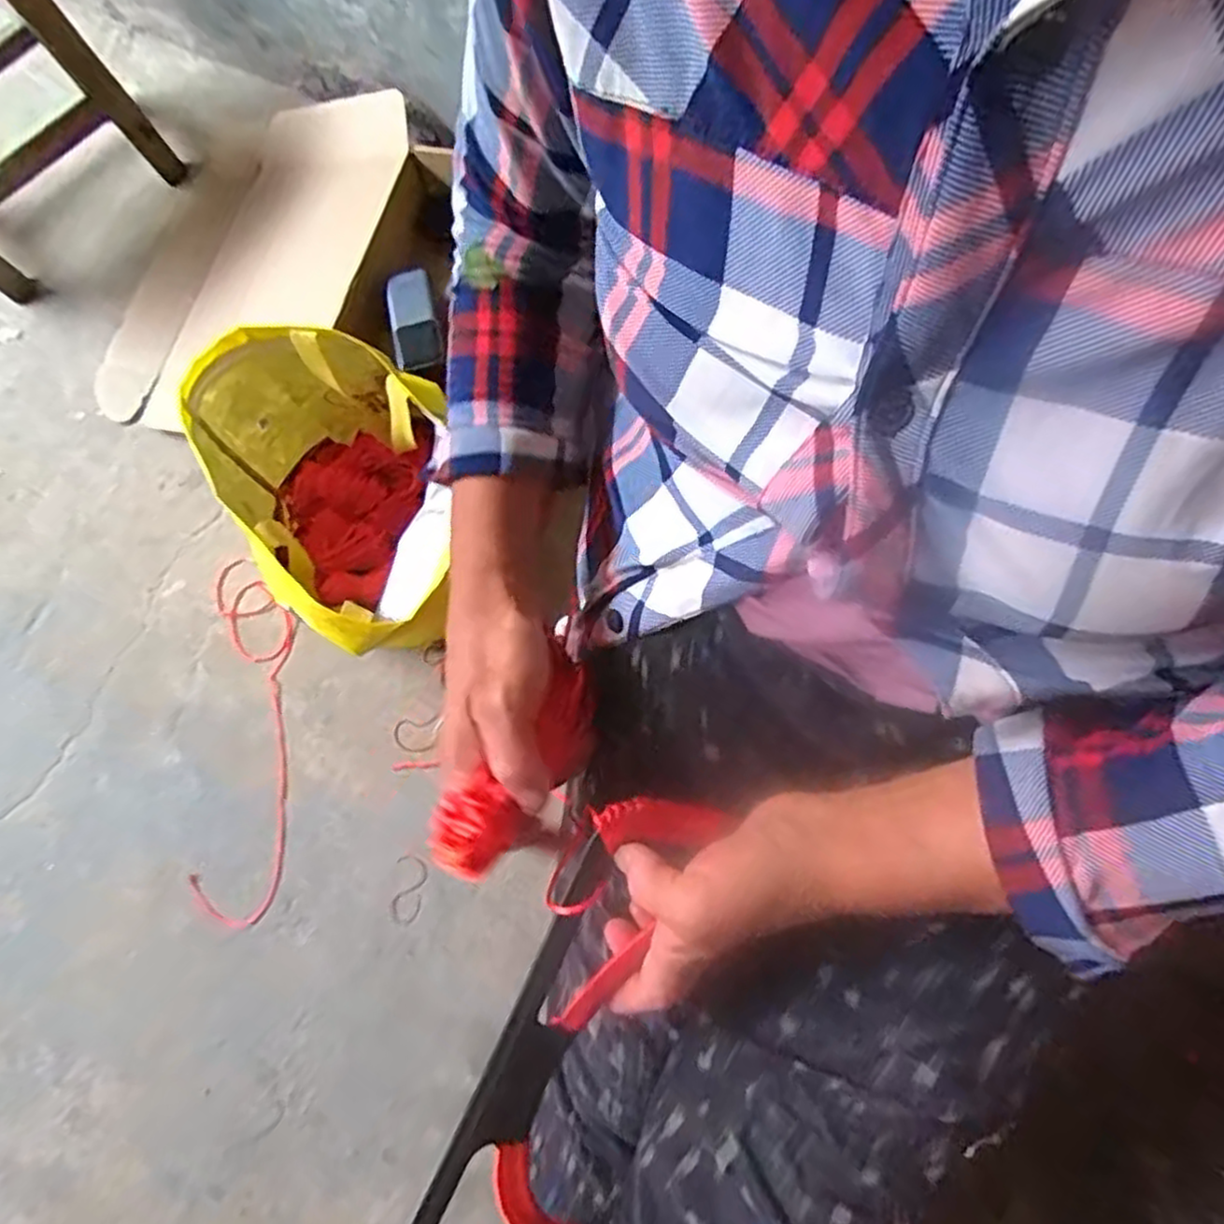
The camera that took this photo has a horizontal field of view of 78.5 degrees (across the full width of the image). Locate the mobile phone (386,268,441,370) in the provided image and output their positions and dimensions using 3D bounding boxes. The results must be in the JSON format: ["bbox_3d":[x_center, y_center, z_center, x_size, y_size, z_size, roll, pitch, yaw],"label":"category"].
[{"bbox_3d":[-0.227,-0.336,0.854,0.050,0.013,0.124,-12,74,-1],"label":"mobile phone"}]

